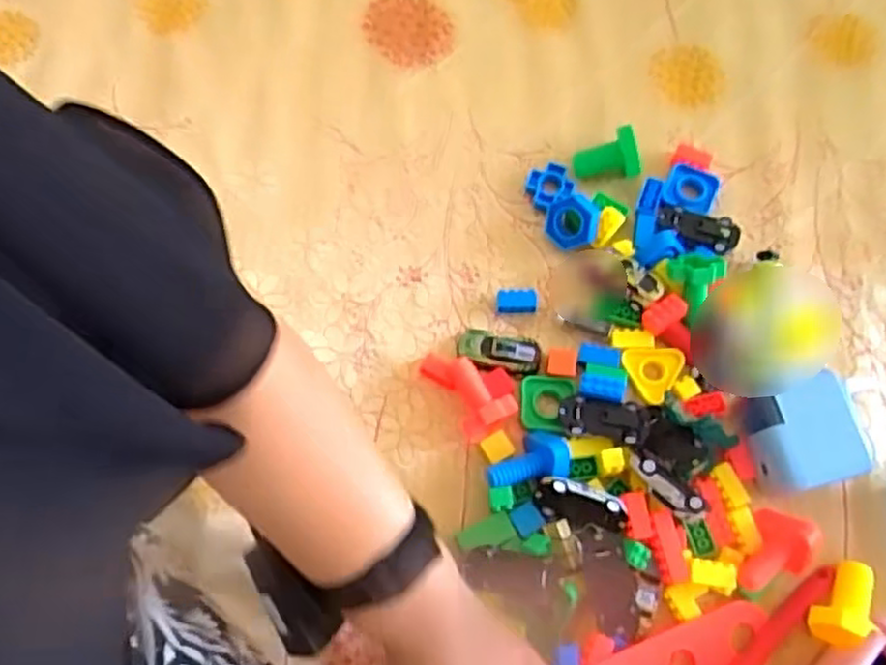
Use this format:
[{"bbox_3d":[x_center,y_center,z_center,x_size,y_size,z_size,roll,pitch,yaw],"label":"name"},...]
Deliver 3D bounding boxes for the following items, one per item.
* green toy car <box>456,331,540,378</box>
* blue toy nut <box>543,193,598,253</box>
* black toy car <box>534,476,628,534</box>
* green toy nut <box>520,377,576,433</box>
[{"bbox_3d":[0.045,0.015,0.572,0.064,0.020,0.034,8,70,4],"label":"green toy car"},{"bbox_3d":[0.107,-0.091,0.599,0.046,0.012,0.044,-8,94,38],"label":"blue toy nut"},{"bbox_3d":[0.098,0.120,0.508,0.064,0.029,0.026,12,70,5],"label":"black toy car"},{"bbox_3d":[0.080,0.056,0.558,0.043,0.012,0.043,3,67,24],"label":"green toy nut"}]

